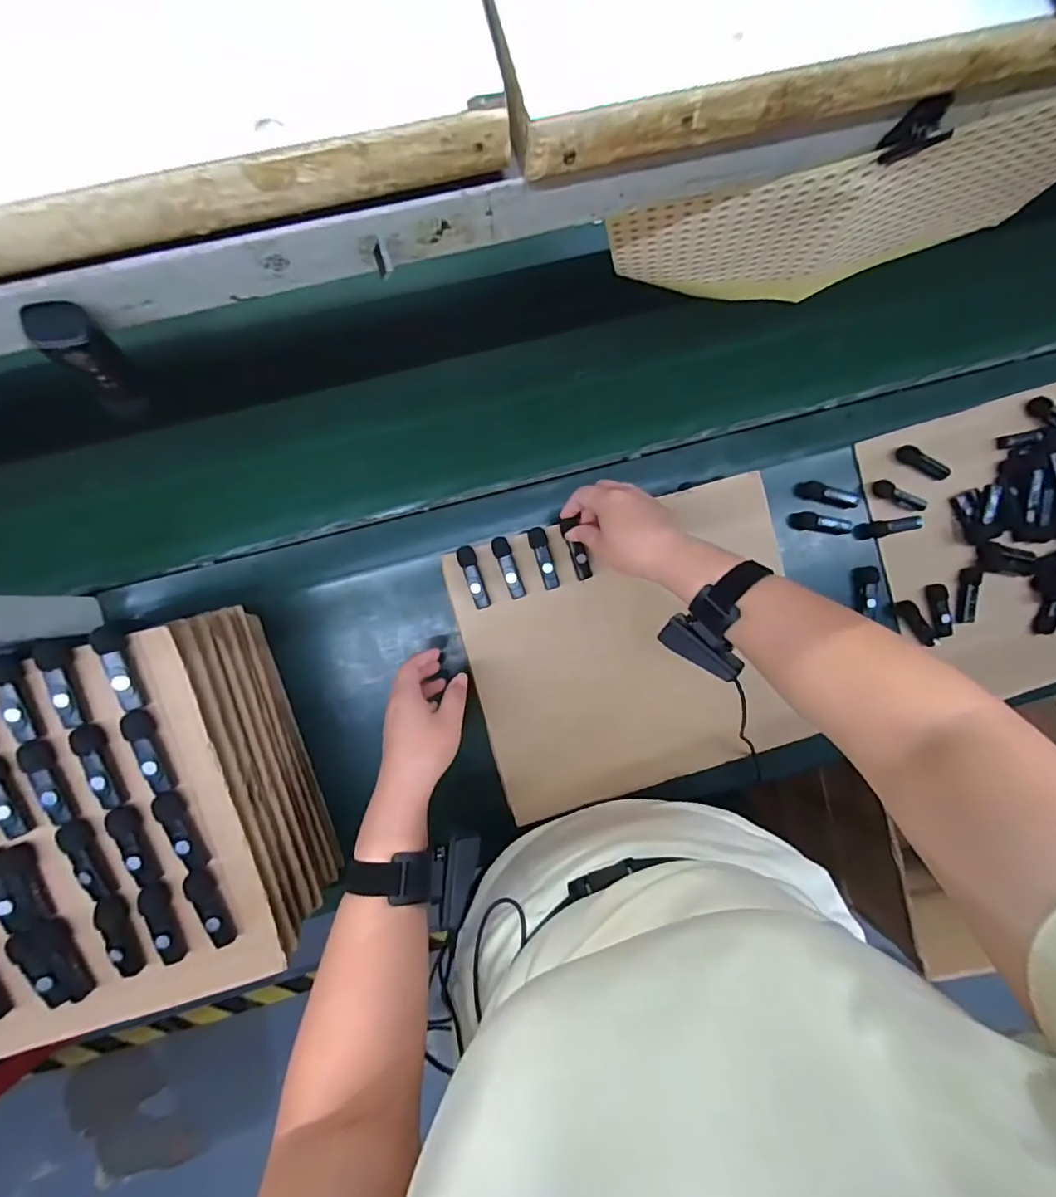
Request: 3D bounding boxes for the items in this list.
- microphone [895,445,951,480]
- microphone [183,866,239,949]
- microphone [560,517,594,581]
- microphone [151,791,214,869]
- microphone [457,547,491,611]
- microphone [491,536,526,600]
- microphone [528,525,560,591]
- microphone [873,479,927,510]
[{"bbox_3d":[0.461,-0.157,0.602,0.064,0.016,0.020,32,87,-3],"label":"microphone"},{"bbox_3d":[-0.246,0.241,0.400,0.017,0.015,0.066,-22,91,-4],"label":"microphone"},{"bbox_3d":[0.050,-0.049,0.528,0.016,0.012,0.063,-21,95,-4],"label":"microphone"},{"bbox_3d":[-0.263,0.179,0.393,0.016,0.018,0.065,-22,91,-4],"label":"microphone"},{"bbox_3d":[-0.055,-0.021,0.525,0.018,0.013,0.065,-17,91,-4],"label":"microphone"},{"bbox_3d":[-0.020,-0.031,0.527,0.019,0.012,0.064,-18,91,-4],"label":"microphone"},{"bbox_3d":[0.017,-0.041,0.528,0.018,0.015,0.063,-17,91,-4],"label":"microphone"},{"bbox_3d":[0.435,-0.119,0.604,0.062,0.014,0.020,23,88,-3],"label":"microphone"}]

